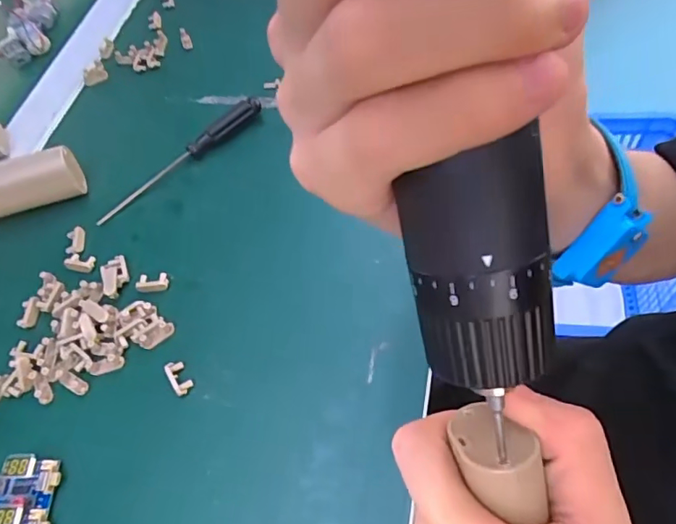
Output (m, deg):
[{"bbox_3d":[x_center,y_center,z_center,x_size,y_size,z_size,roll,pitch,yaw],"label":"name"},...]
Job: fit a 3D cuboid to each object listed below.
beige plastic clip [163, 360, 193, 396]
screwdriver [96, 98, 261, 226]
[{"bbox_3d":[-0.084,0.061,0.270,0.010,0.005,0.019,-32,59,-10],"label":"beige plastic clip"},{"bbox_3d":[-0.105,-0.068,0.343,0.128,0.009,0.014,-38,63,-4],"label":"screwdriver"}]

